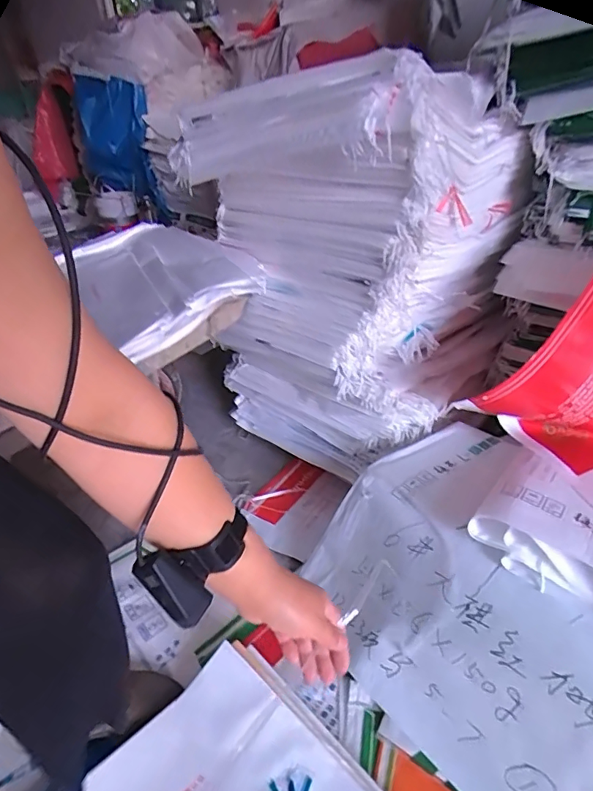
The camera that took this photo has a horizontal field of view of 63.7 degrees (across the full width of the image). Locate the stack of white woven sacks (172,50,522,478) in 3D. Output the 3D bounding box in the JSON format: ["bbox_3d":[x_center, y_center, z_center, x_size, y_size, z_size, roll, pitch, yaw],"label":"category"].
[{"bbox_3d":[0.130,-0.325,1.221,0.661,0.802,0.549,22,40,37],"label":"stack of white woven sacks"}]

